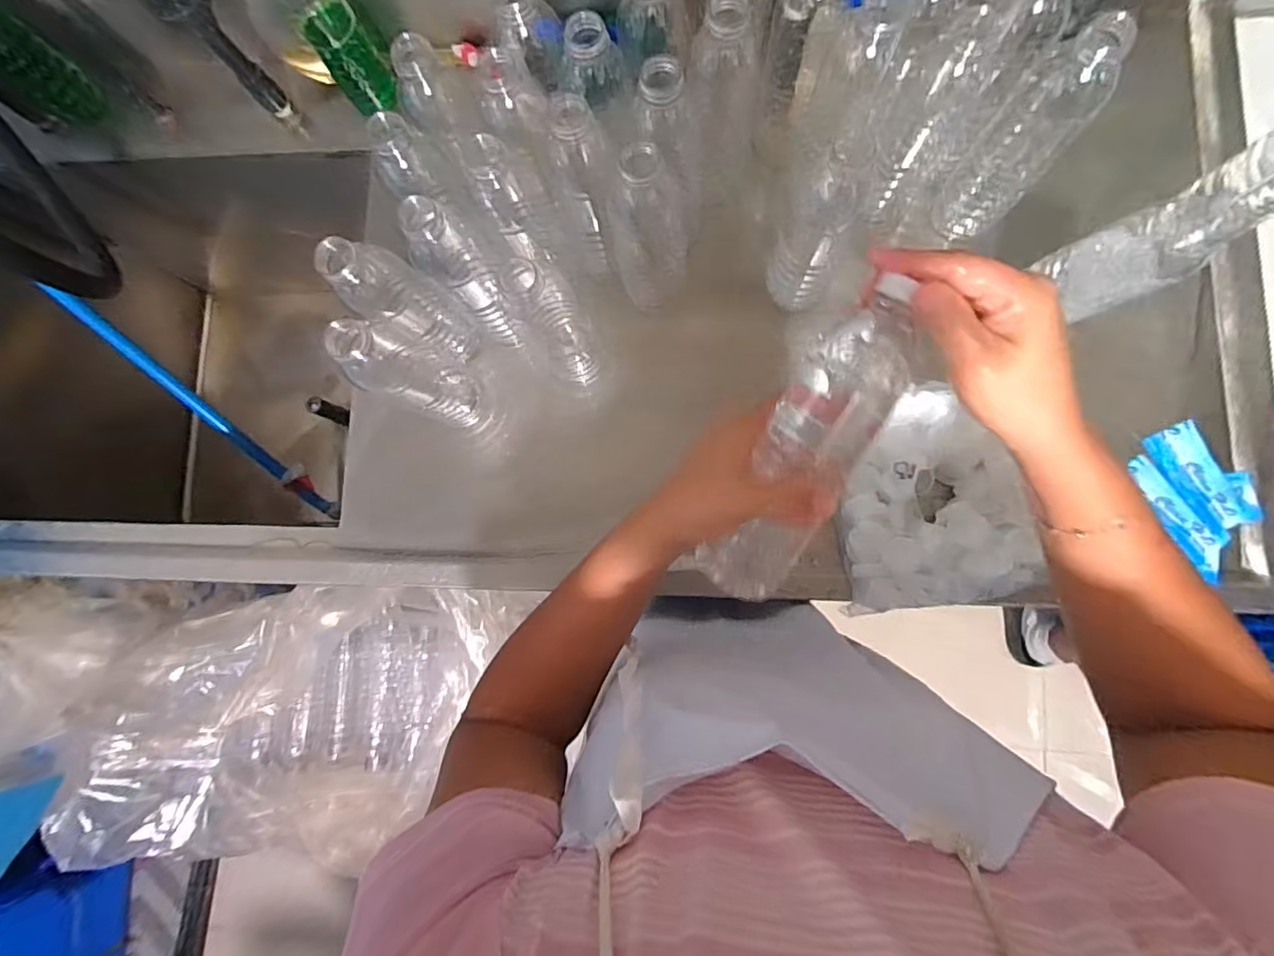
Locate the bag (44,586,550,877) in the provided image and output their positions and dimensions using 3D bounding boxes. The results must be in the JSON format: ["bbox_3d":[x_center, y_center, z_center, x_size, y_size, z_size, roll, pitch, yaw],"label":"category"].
[{"bbox_3d":[-0.492,0.335,0.784,0.388,0.281,0.317,-20,82,2],"label":"bag"}]

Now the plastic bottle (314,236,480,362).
[{"bbox_3d":[-0.202,-0.154,0.497,0.076,0.210,0.061,37,88,8],"label":"plastic bottle"}]

